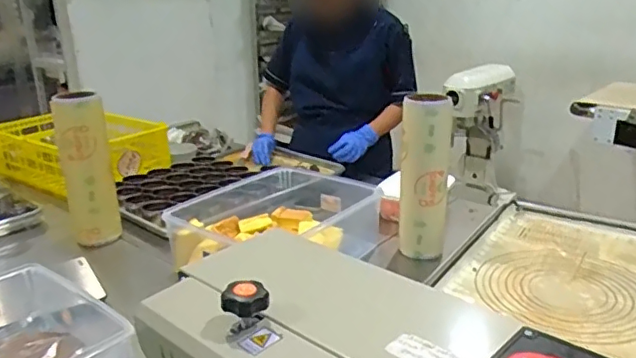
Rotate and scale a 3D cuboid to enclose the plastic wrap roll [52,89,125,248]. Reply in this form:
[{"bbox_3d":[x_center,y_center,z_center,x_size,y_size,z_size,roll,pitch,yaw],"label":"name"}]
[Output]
[{"bbox_3d":[-0.483,-0.024,1.210,0.098,0.310,0.087,-10,21,-24],"label":"plastic wrap roll"}]

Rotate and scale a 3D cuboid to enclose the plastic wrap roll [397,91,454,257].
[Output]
[{"bbox_3d":[0.207,-0.006,1.138,0.096,0.303,0.107,1,19,6],"label":"plastic wrap roll"}]

